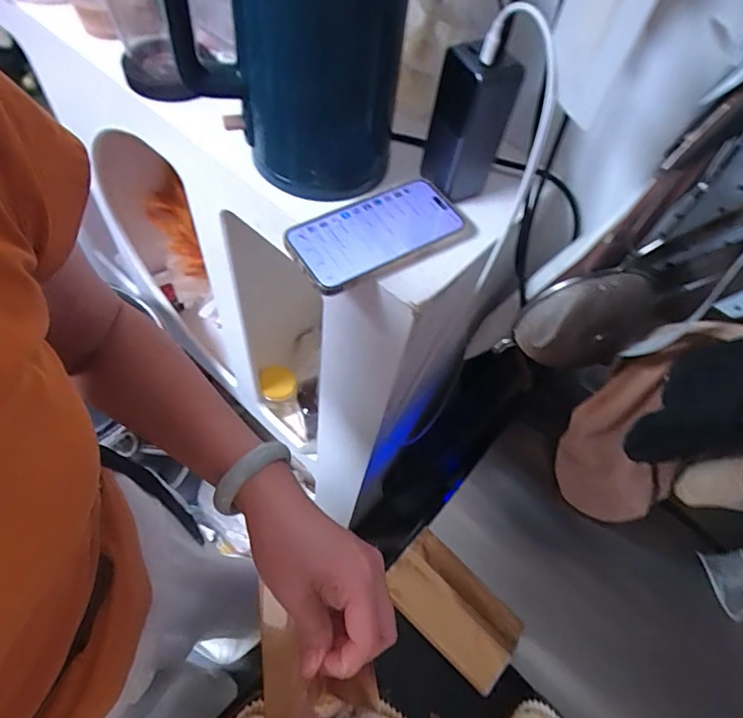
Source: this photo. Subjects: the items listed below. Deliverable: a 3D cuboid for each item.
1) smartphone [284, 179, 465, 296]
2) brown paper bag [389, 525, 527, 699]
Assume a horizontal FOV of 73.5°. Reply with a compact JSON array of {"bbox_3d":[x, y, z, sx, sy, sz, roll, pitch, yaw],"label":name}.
[{"bbox_3d":[0.004,-0.120,0.456,0.157,0.008,0.079,-29,68,-20],"label":"smartphone"},{"bbox_3d":[0.082,0.248,0.498,0.135,0.016,0.078,41,65,16],"label":"brown paper bag"}]

